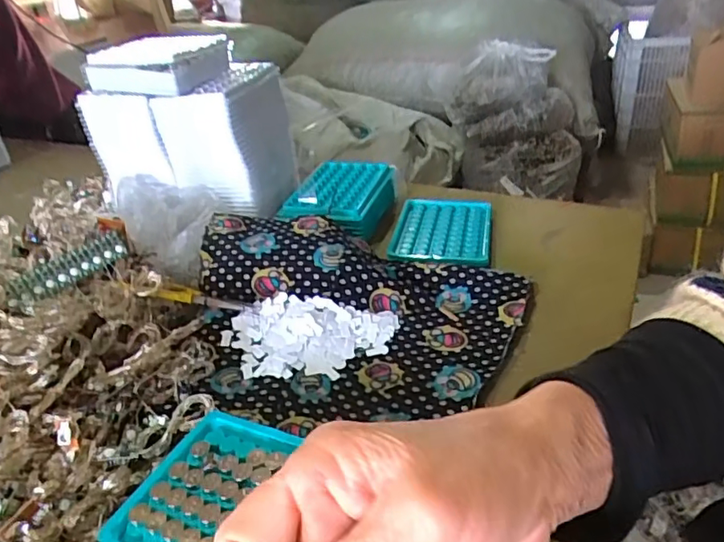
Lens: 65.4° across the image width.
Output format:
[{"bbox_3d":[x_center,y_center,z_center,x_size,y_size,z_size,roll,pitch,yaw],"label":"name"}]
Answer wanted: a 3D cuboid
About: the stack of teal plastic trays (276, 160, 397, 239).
[{"bbox_3d":[-0.021,-0.078,0.626,0.101,0.037,0.145,6,32,17],"label":"stack of teal plastic trays"}]

